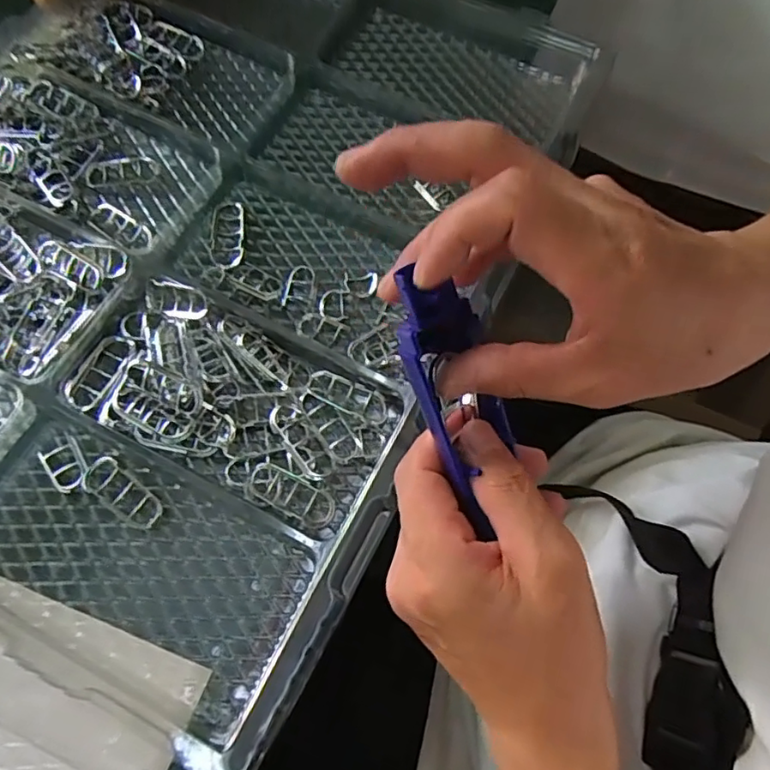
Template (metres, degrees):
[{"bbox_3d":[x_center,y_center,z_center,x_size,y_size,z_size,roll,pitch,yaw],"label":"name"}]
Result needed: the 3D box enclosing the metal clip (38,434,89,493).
[{"bbox_3d":[-0.191,0.047,0.346,0.022,0.006,0.033,-36,75,-15],"label":"metal clip"}]

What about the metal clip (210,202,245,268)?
[{"bbox_3d":[-0.111,-0.106,0.409,0.024,0.007,0.054,1,69,-3],"label":"metal clip"}]

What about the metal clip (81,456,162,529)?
[{"bbox_3d":[-0.153,0.063,0.342,0.051,0.010,0.023,32,71,9],"label":"metal clip"}]

